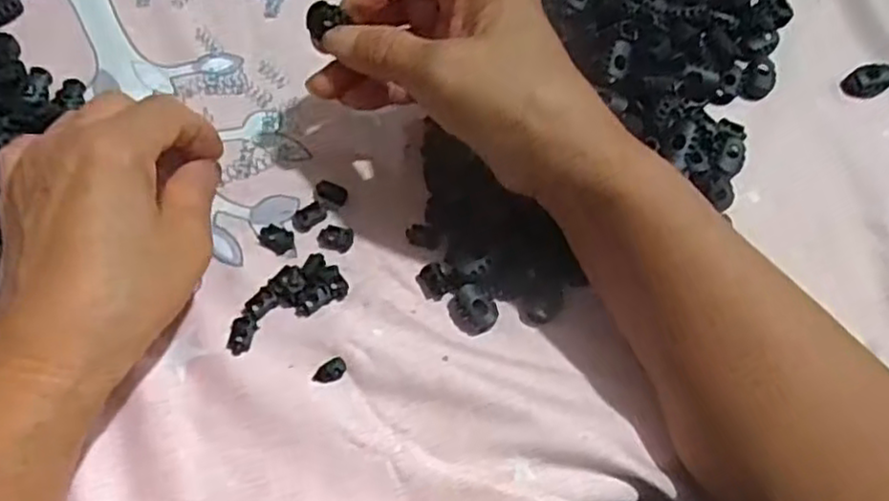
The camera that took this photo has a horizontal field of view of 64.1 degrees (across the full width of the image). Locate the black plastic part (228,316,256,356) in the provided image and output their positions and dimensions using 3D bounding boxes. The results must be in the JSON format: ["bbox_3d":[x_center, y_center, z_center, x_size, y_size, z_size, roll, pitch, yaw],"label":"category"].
[{"bbox_3d":[-0.091,0.038,0.318,0.010,0.004,0.017,8,66,0],"label":"black plastic part"}]

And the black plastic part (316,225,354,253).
[{"bbox_3d":[-0.052,-0.006,0.340,0.017,0.005,0.011,1,66,-3],"label":"black plastic part"}]

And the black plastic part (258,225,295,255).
[{"bbox_3d":[-0.081,-0.006,0.340,0.016,0.004,0.012,28,68,9],"label":"black plastic part"}]

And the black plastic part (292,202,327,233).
[{"bbox_3d":[-0.066,-0.017,0.346,0.017,0.004,0.012,-41,74,-19],"label":"black plastic part"}]

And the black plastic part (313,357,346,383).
[{"bbox_3d":[-0.051,0.053,0.313,0.015,0.004,0.009,-26,70,-14],"label":"black plastic part"}]

